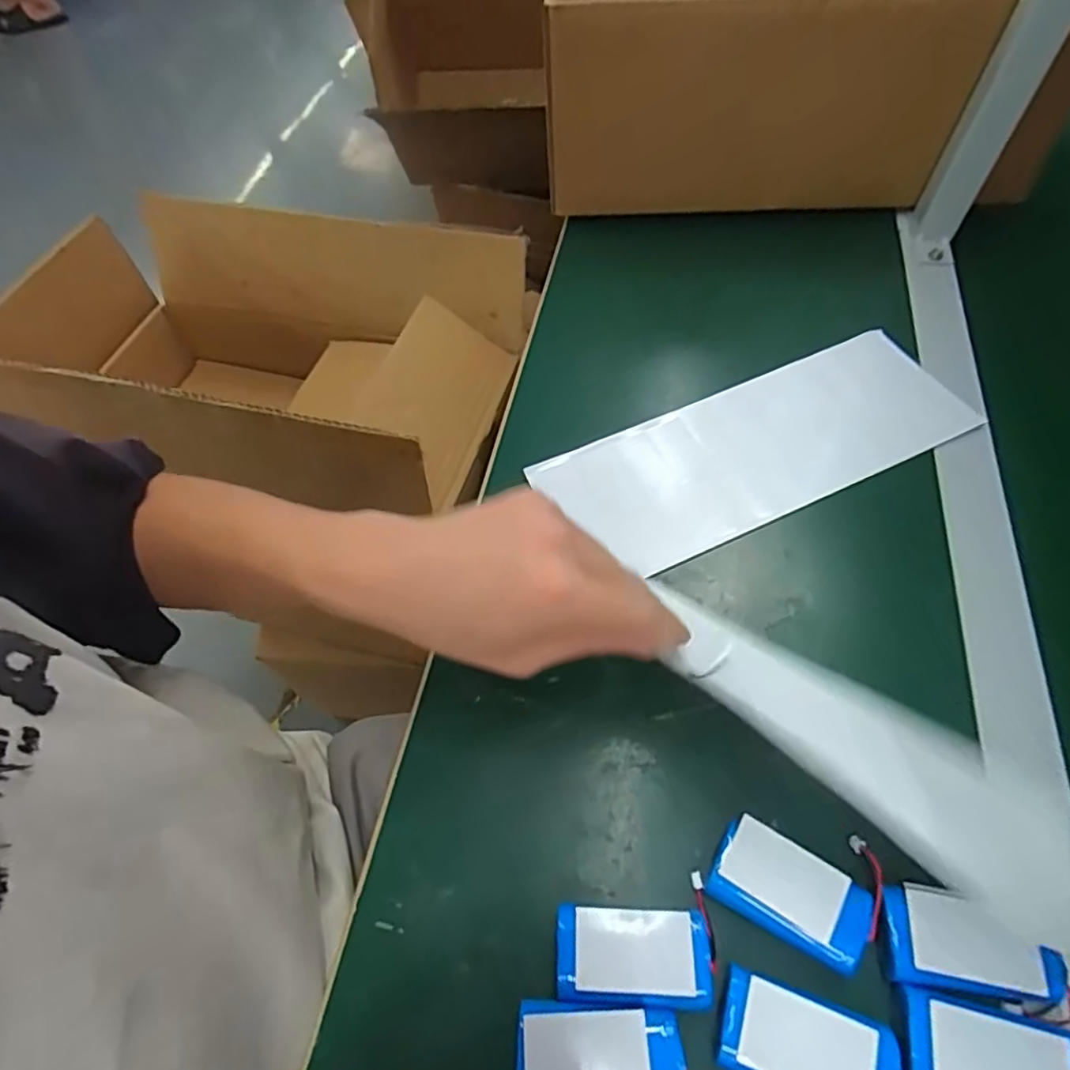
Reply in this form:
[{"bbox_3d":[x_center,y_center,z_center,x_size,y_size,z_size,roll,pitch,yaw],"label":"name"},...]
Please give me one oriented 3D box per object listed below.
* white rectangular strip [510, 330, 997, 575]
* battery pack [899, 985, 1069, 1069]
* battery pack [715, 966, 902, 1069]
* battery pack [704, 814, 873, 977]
[{"bbox_3d":[0.156,-0.062,0.435,0.287,0.007,0.106,-23,63,-9],"label":"white rectangular strip"},{"bbox_3d":[0.182,0.207,0.246,0.066,0.012,0.035,10,59,9],"label":"battery pack"},{"bbox_3d":[0.110,0.208,0.254,0.067,0.008,0.036,12,62,19],"label":"battery pack"},{"bbox_3d":[0.115,0.164,0.289,0.067,0.019,0.037,27,64,18],"label":"battery pack"}]

